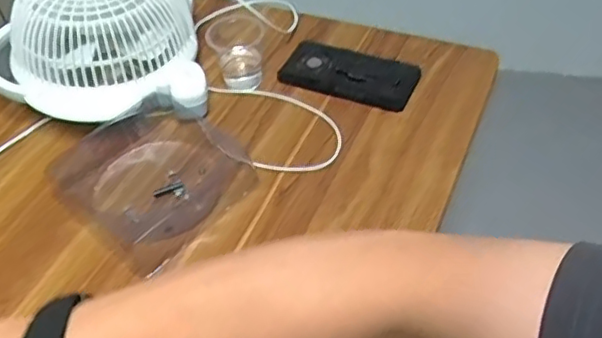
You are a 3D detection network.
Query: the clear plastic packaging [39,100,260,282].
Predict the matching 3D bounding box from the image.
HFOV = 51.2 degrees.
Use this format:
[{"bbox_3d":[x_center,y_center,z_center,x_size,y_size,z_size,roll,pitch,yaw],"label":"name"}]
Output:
[{"bbox_3d":[-0.160,0.005,0.689,0.186,0.036,0.183,33,59,30],"label":"clear plastic packaging"}]

